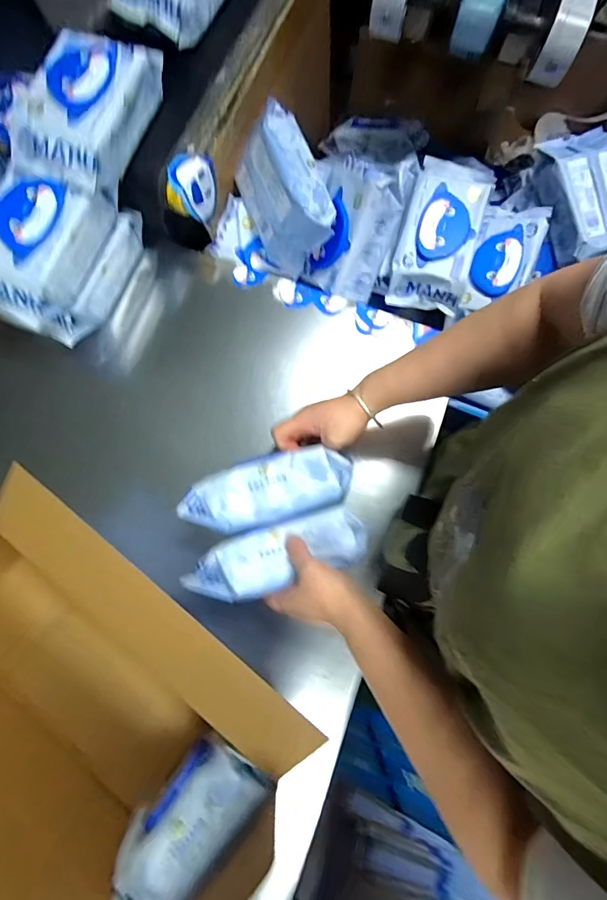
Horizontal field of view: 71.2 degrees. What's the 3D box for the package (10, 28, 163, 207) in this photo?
[{"bbox_3d":[-0.277,-0.433,0.540,0.114,0.075,0.214,14,79,2],"label":"package"}]

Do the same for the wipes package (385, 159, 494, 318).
[{"bbox_3d":[0.201,-0.323,0.620,0.106,0.067,0.219,17,80,3],"label":"wipes package"}]

